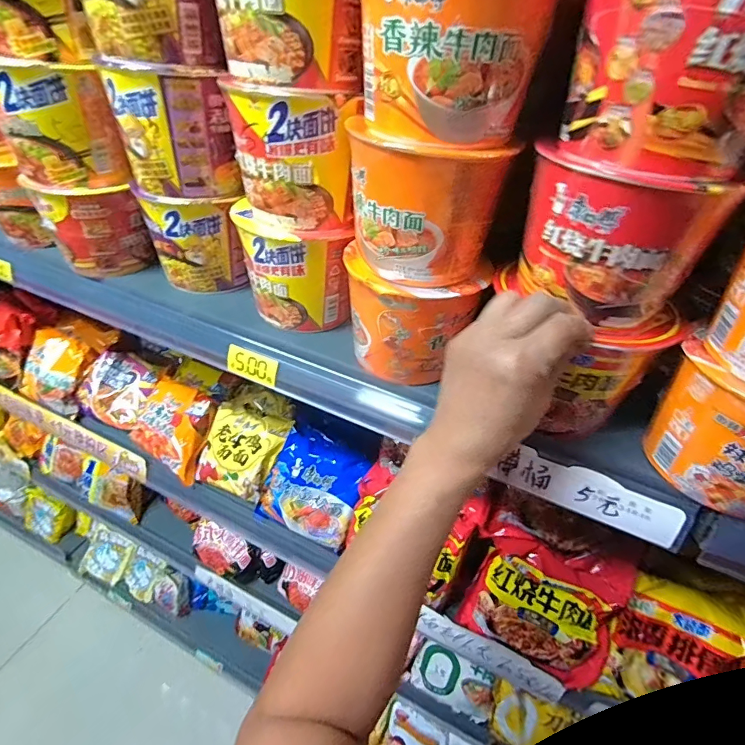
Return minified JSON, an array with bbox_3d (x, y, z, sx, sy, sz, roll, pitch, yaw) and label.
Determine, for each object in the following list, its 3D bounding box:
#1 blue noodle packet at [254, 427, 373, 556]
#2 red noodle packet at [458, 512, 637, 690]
[{"bbox_3d":[-0.090,0.165,0.670,0.138,0.146,0.040,21,0,16],"label":"blue noodle packet"},{"bbox_3d":[0.205,0.275,0.549,0.172,0.182,0.042,21,9,12],"label":"red noodle packet"}]

